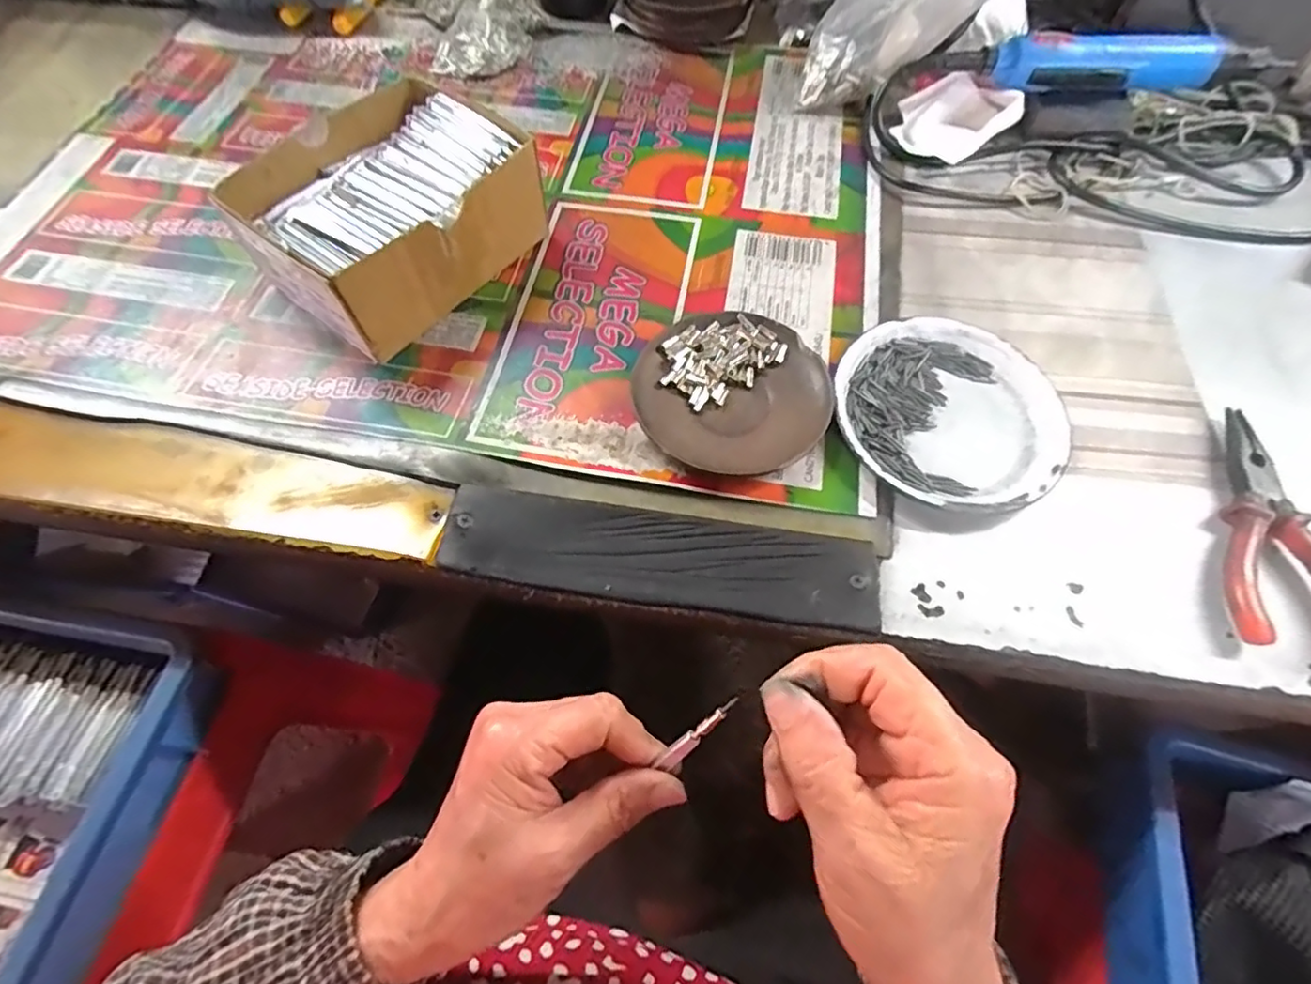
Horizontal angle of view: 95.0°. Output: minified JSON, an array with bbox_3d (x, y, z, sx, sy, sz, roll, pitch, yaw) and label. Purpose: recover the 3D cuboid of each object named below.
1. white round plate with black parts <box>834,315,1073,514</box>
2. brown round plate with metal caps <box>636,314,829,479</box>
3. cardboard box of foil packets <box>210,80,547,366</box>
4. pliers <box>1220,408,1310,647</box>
[{"bbox_3d":[0.173,-0.047,0.358,0.130,0.016,0.129,0,63,0],"label":"white round plate with black parts"},{"bbox_3d":[0.046,-0.060,0.360,0.111,0.015,0.106,0,63,0],"label":"brown round plate with metal caps"},{"bbox_3d":[-0.168,-0.176,0.386,0.120,0.071,0.152,34,67,16],"label":"cardboard box of foil packets"},{"bbox_3d":[0.331,0.017,0.328,0.054,0.022,0.142,8,63,4],"label":"pliers"}]

